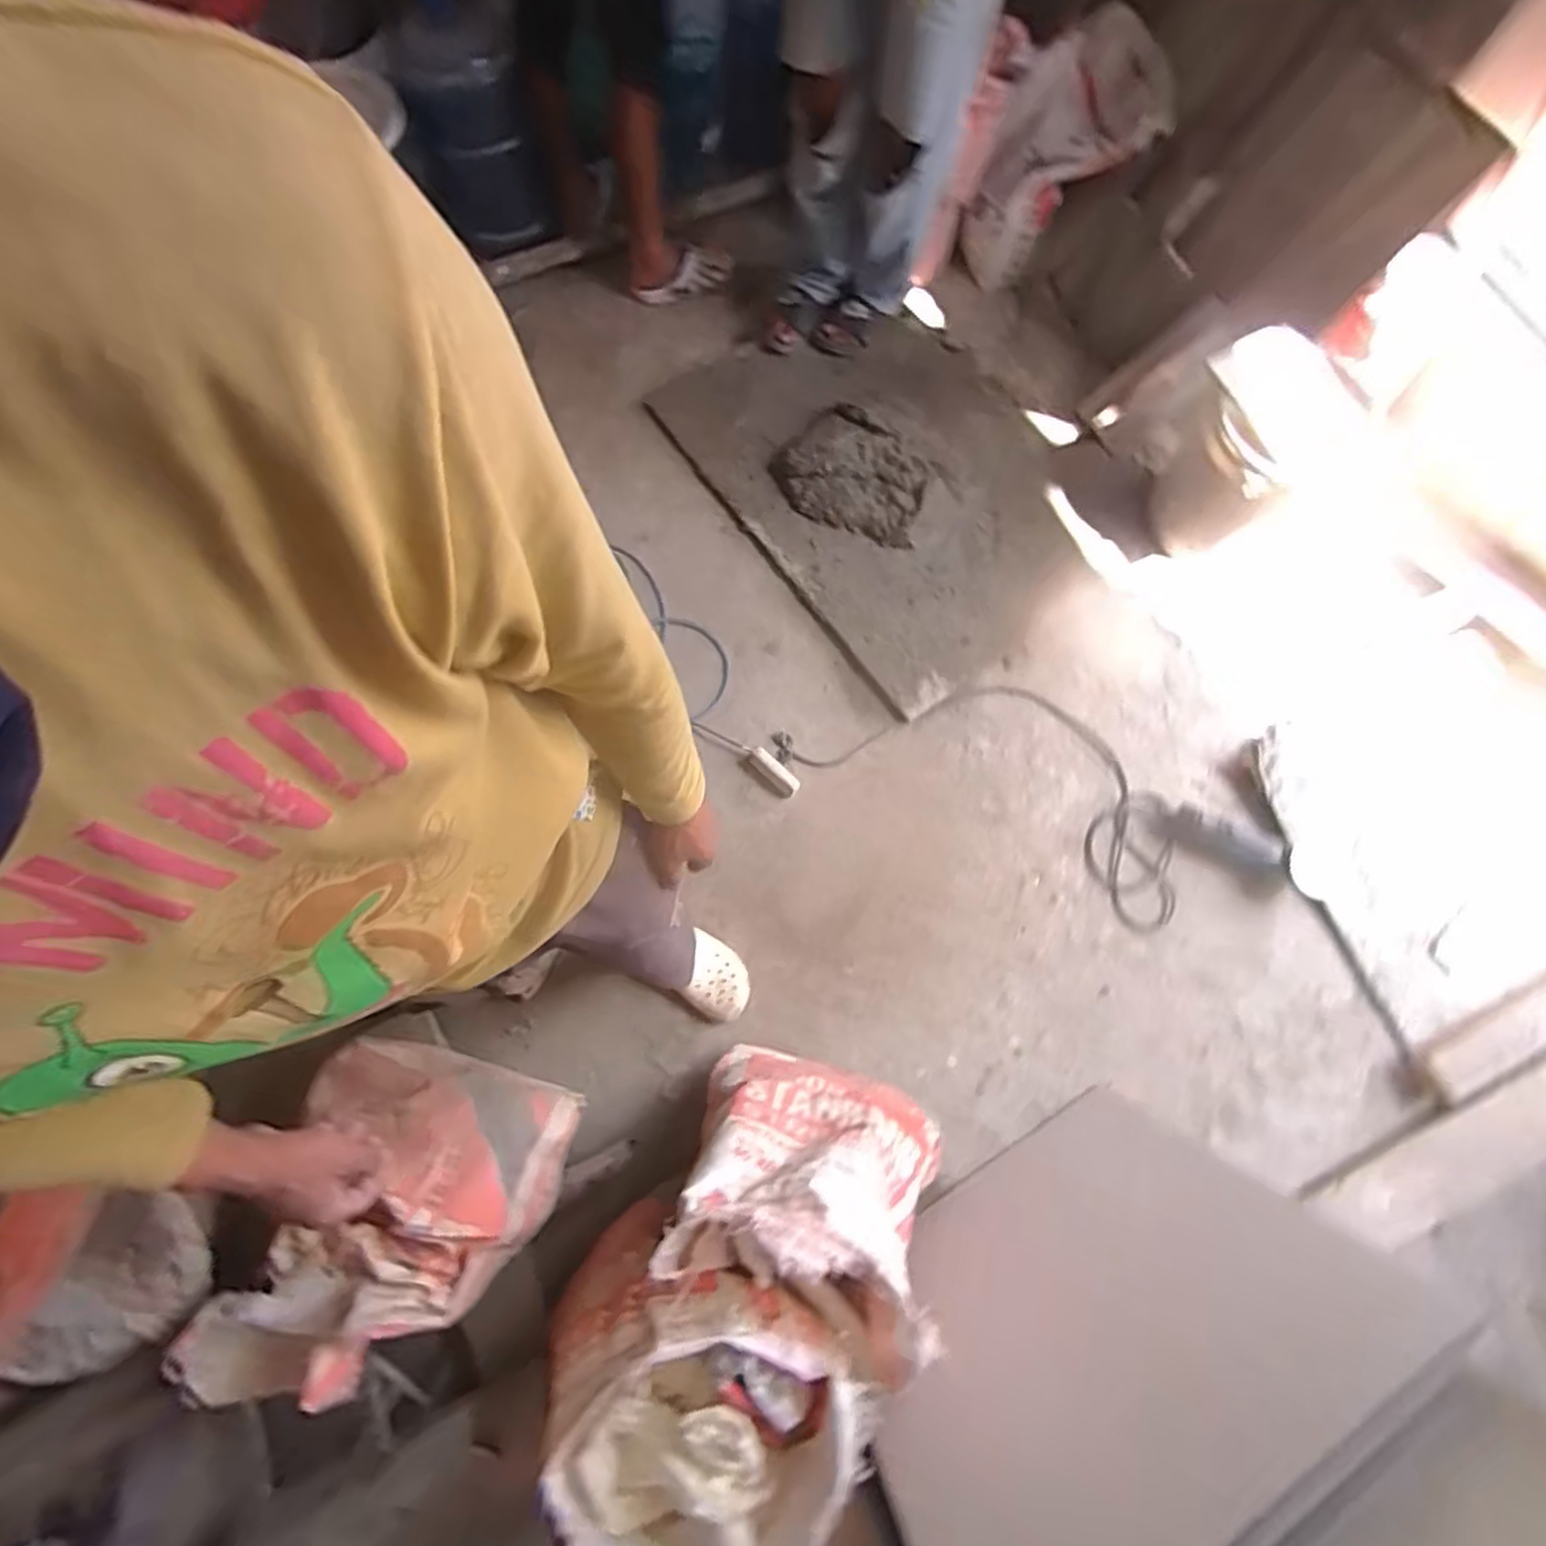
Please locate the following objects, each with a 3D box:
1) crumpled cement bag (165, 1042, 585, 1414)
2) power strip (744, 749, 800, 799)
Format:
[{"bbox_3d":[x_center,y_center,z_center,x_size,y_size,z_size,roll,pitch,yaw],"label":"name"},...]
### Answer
[{"bbox_3d":[-0.543,0.642,1.004,0.366,0.180,0.459,19,74,5],"label":"crumpled cement bag"},{"bbox_3d":[0.003,-0.001,1.396,0.113,0.042,0.055,38,77,9],"label":"power strip"}]

